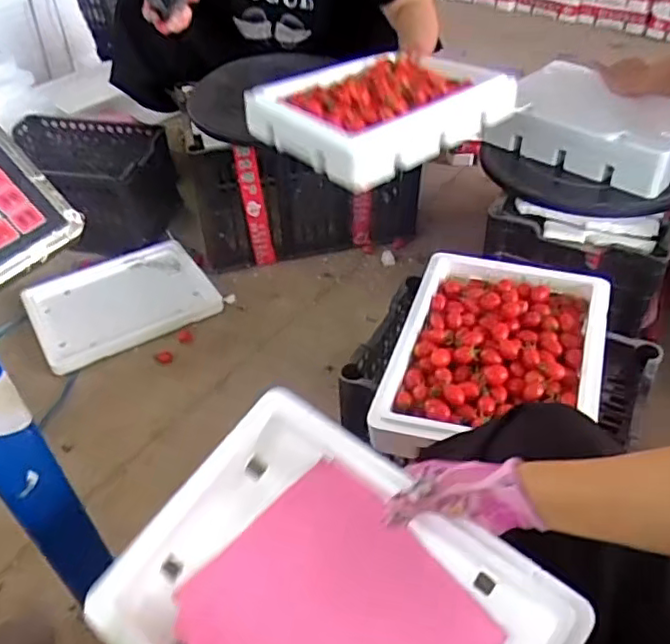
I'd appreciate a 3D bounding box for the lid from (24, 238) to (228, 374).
[{"bbox_3d":[-0.444,-0.050,1.305,0.344,0.038,0.274,-26,51,-21],"label":"lid"}]

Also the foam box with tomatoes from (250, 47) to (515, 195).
[{"bbox_3d":[0.077,-0.343,0.975,0.249,0.083,0.372,35,57,30],"label":"foam box with tomatoes"}]

